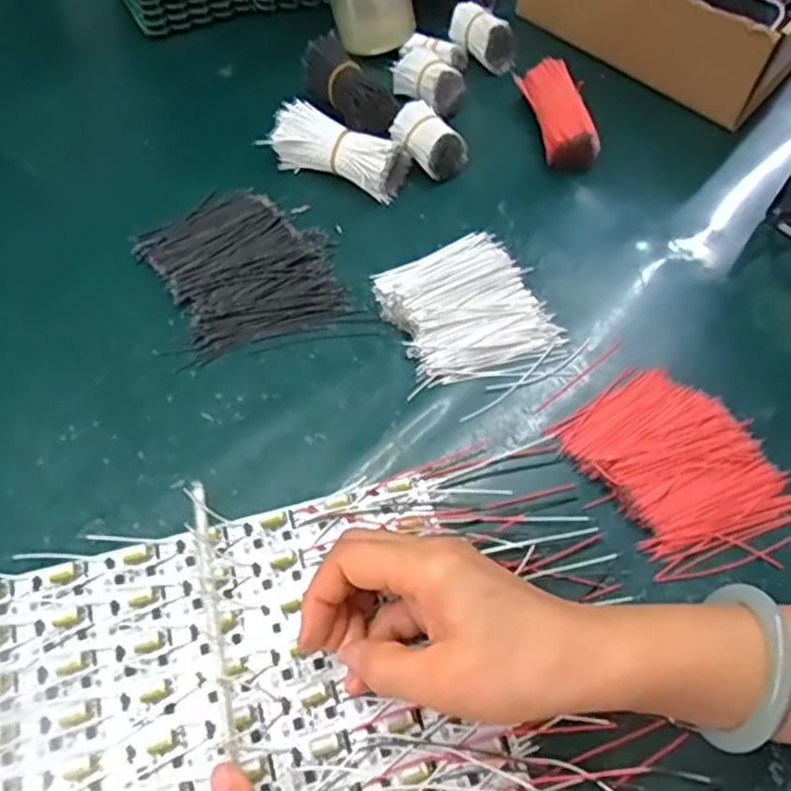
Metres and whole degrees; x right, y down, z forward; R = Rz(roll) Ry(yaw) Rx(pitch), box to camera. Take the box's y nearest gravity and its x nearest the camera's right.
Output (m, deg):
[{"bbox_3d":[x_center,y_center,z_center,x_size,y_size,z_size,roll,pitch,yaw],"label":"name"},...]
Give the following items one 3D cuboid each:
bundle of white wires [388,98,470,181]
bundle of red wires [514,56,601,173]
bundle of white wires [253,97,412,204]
[{"bbox_3d":[0.022,-0.181,0.511,0.051,0.032,0.037,43,63,16],"label":"bundle of white wires"},{"bbox_3d":[0.120,-0.206,0.533,0.035,0.041,0.088,-11,62,-14],"label":"bundle of red wires"},{"bbox_3d":[-0.039,-0.171,0.502,0.093,0.033,0.035,22,59,4],"label":"bundle of white wires"}]

